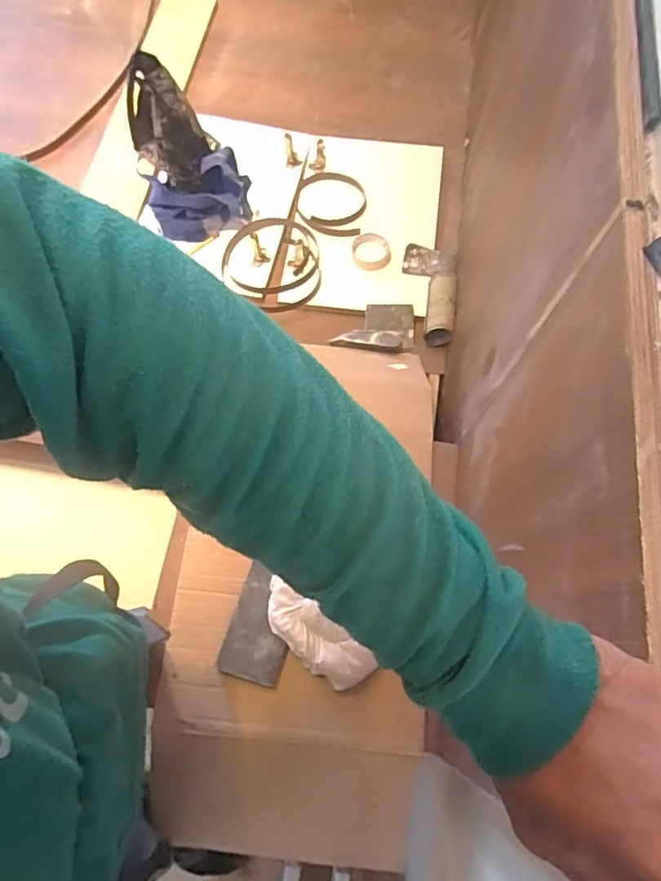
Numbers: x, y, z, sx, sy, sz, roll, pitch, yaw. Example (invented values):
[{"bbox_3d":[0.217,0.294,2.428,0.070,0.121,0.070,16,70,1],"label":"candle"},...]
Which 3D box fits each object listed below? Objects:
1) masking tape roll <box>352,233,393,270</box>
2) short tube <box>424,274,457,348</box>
[{"bbox_3d":[0.091,-0.423,1.228,0.083,0.024,0.093,-6,69,-4],"label":"masking tape roll"},{"bbox_3d":[0.227,-0.280,1.142,0.056,0.048,0.162,10,69,2],"label":"short tube"}]

